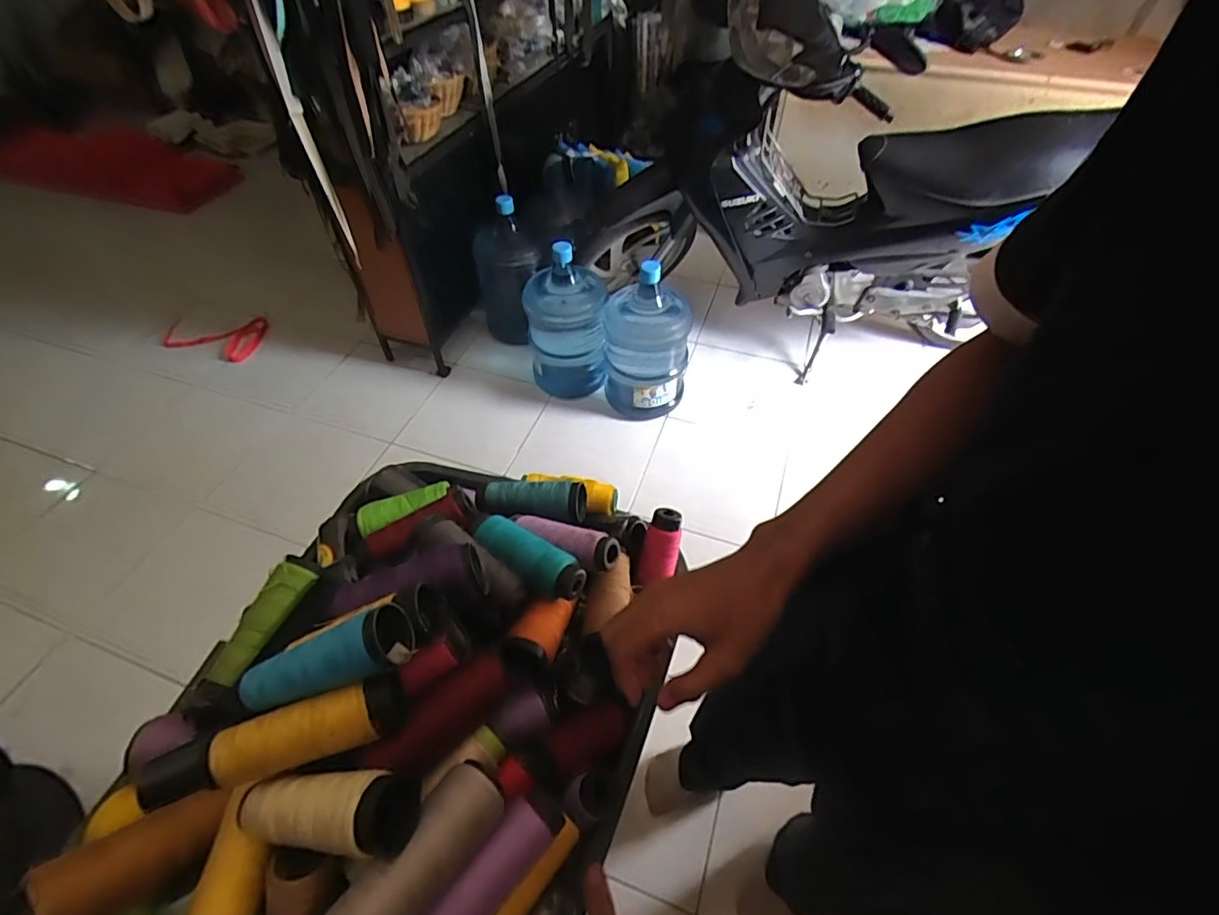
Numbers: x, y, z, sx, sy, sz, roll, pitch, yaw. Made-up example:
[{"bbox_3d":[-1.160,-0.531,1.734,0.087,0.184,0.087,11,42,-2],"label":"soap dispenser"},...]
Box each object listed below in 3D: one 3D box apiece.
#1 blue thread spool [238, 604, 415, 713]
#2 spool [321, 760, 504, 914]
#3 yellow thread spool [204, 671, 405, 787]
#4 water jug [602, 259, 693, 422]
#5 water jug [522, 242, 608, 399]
[{"bbox_3d":[-0.182,0.132,0.347,0.119,0.032,0.034,-22,55,2],"label":"blue thread spool"},{"bbox_3d":[-0.115,0.239,0.320,0.044,0.038,0.117,35,42,20],"label":"spool"},{"bbox_3d":[-0.186,0.168,0.338,0.109,0.031,0.033,-14,52,-11],"label":"yellow thread spool"},{"bbox_3d":[0.114,-0.357,1.653,0.260,0.487,0.238,3,51,3],"label":"water jug"},{"bbox_3d":[-0.136,-0.433,1.703,0.239,0.474,0.229,-7,51,-5],"label":"water jug"}]

